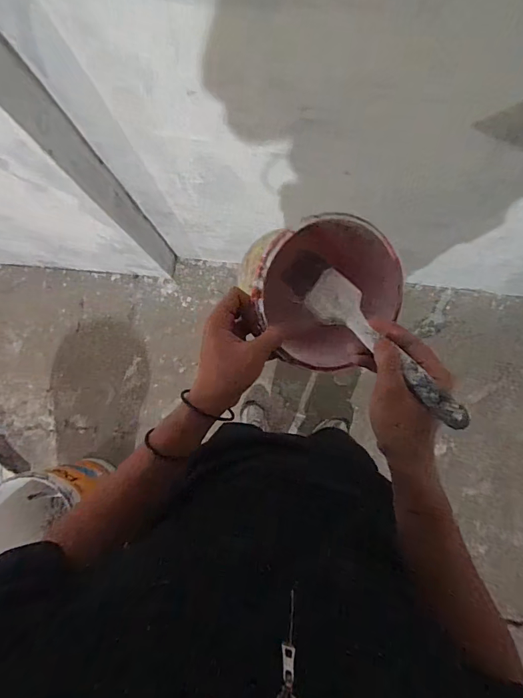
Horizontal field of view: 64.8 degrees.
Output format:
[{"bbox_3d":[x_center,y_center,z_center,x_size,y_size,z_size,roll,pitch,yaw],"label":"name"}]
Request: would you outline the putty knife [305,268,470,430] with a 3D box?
[{"bbox_3d":[0.111,-0.008,0.400,0.050,0.021,0.218,-37,46,2],"label":"putty knife"}]

